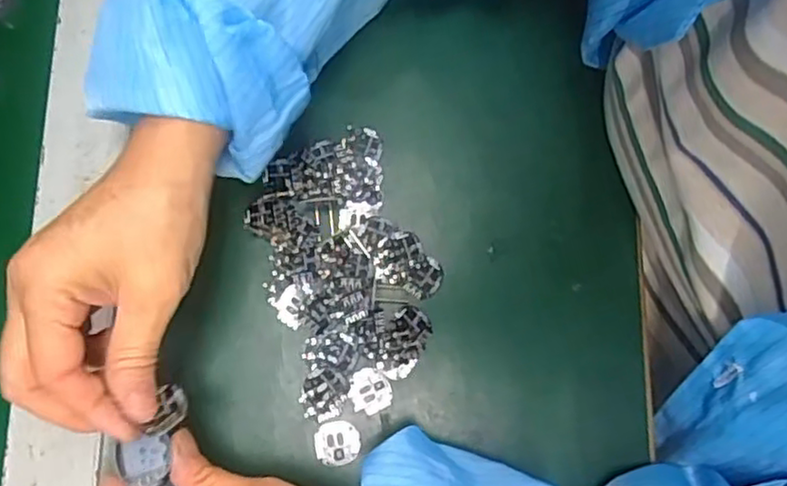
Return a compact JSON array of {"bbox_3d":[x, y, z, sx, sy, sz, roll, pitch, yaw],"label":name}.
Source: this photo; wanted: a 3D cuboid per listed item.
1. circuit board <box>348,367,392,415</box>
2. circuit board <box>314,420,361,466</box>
[{"bbox_3d":[-0.013,0.081,0.366,0.022,0.004,0.023,16,79,2],"label":"circuit board"},{"bbox_3d":[-0.030,0.107,0.361,0.024,0.004,0.023,-13,79,-4],"label":"circuit board"}]

